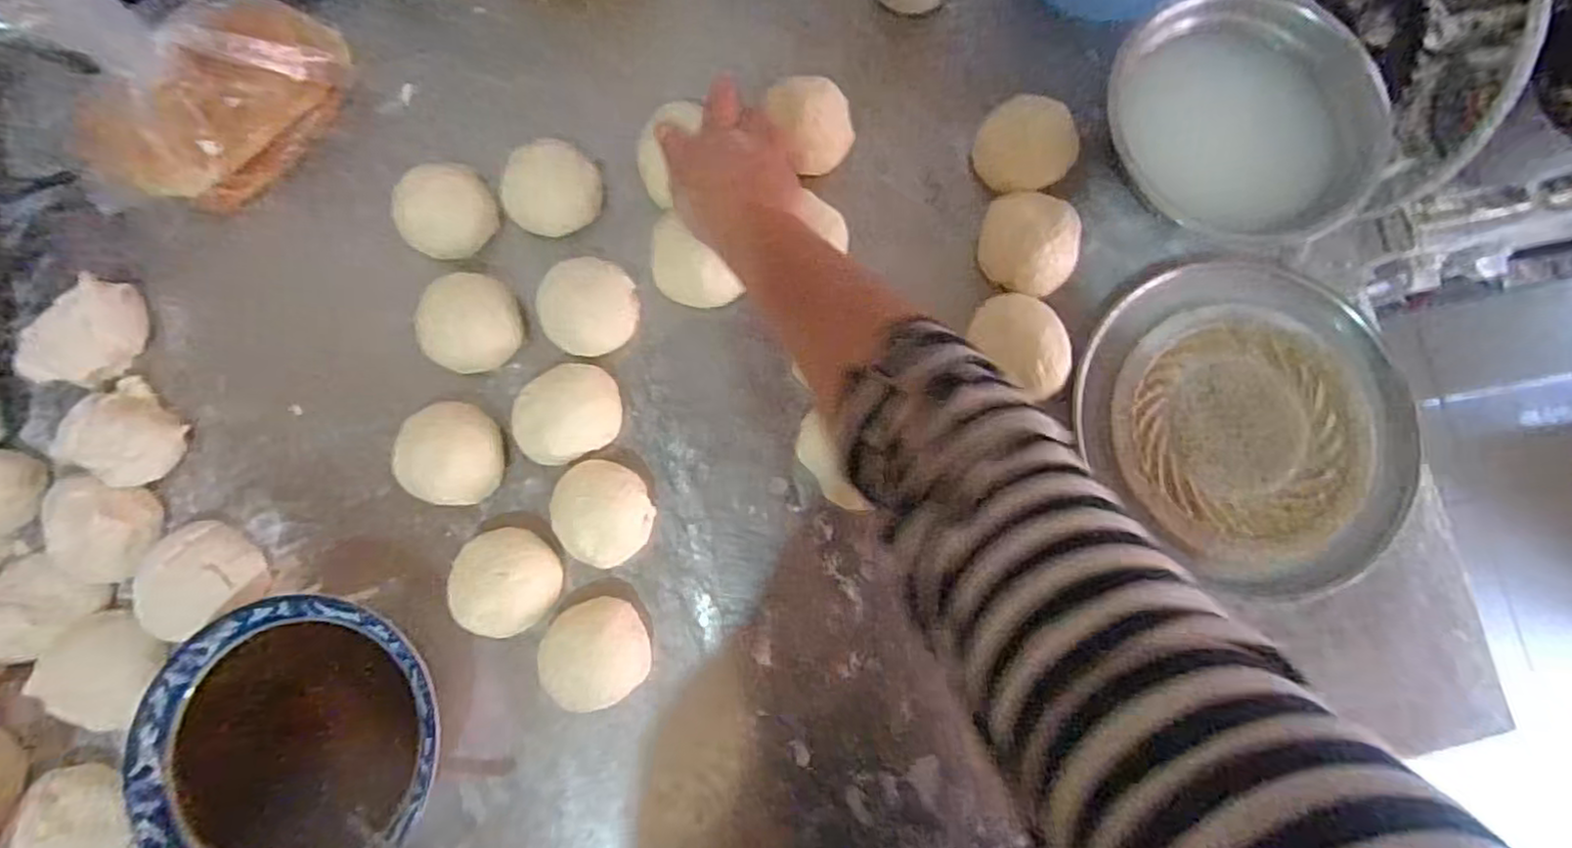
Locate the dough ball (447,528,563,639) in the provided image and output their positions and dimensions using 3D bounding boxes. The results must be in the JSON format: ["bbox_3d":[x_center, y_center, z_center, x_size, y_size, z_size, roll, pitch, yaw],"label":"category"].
[{"bbox_3d":[-0.183,0.102,0.450,0.064,0.045,0.063,0,81,-2],"label":"dough ball"}]

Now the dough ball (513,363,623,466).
[{"bbox_3d":[-0.148,-0.007,0.465,0.070,0.030,0.057,-20,82,-5],"label":"dough ball"}]

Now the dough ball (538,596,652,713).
[{"bbox_3d":[-0.123,0.150,0.451,0.064,0.052,0.063,0,81,-2],"label":"dough ball"}]

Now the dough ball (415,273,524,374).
[{"bbox_3d":[-0.214,-0.067,0.476,0.051,0.056,0.063,22,81,2],"label":"dough ball"}]

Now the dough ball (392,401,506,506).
[{"bbox_3d":[-0.225,0.020,0.465,0.061,0.039,0.068,-1,81,-2],"label":"dough ball"}]

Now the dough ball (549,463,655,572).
[{"bbox_3d":[-0.124,0.059,0.466,0.068,0.032,0.061,36,82,4],"label":"dough ball"}]

